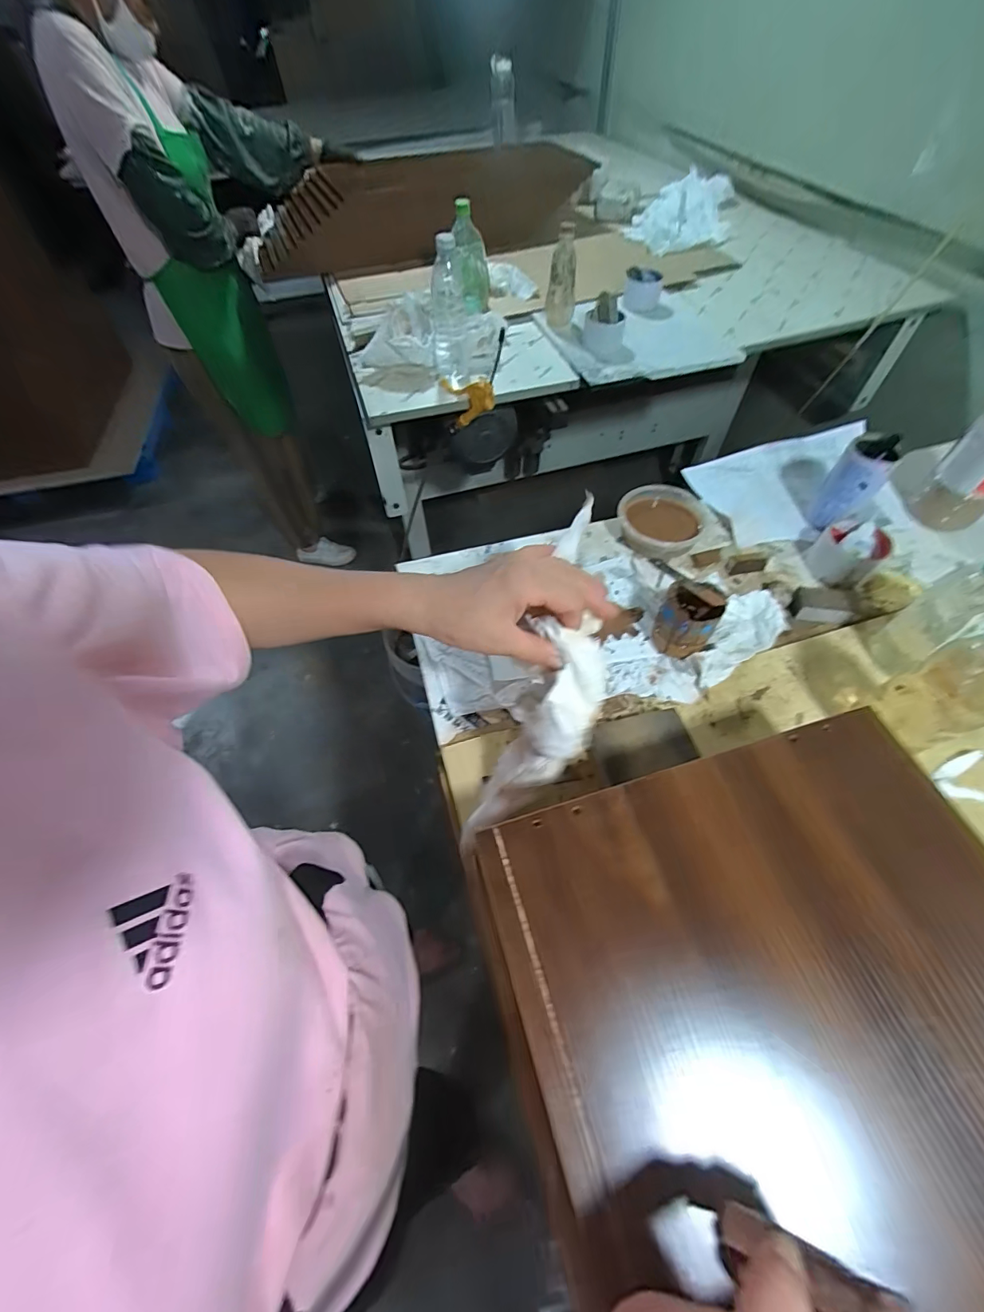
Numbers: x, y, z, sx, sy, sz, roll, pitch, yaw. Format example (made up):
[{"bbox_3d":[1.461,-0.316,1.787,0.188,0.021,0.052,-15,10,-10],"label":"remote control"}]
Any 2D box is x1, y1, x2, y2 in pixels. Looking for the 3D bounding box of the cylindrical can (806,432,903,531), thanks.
[{"bbox_3d":[0.505,-0.241,0.652,0.054,0.129,0.065,-33,62,-30],"label":"cylindrical can"}]

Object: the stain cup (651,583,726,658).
[{"bbox_3d":[0.234,-0.043,0.557,0.066,0.069,0.067,-1,57,2],"label":"stain cup"}]

